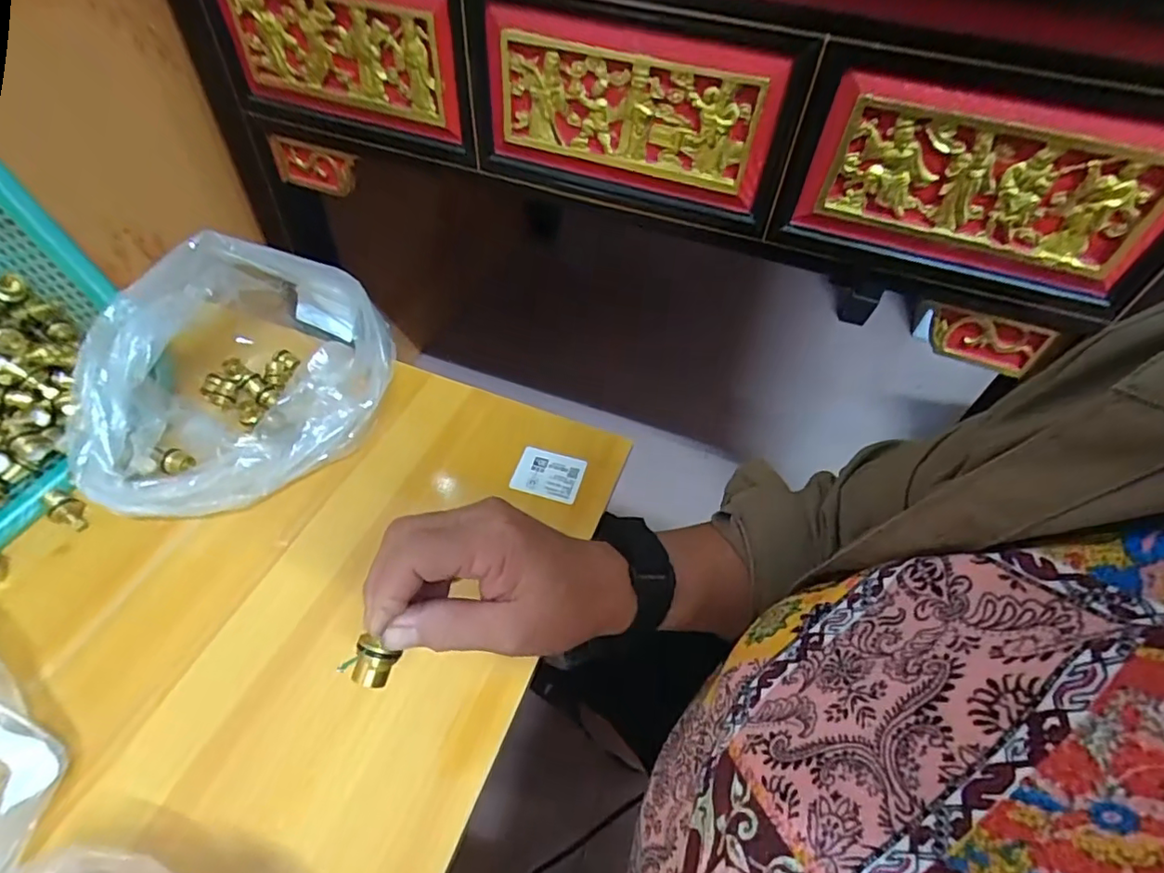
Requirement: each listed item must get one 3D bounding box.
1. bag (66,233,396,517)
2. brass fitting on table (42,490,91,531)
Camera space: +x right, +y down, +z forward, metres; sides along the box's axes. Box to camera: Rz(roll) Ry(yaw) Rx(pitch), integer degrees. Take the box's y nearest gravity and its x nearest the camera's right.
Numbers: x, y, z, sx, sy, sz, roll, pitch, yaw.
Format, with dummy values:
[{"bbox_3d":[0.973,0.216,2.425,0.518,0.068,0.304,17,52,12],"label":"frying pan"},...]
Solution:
[{"bbox_3d":[-0.301,-0.061,0.482,0.242,0.125,0.200,-33,58,-26],"label":"bag"},{"bbox_3d":[-0.404,0.059,0.446,0.029,0.022,0.021,24,53,17],"label":"brass fitting on table"}]

